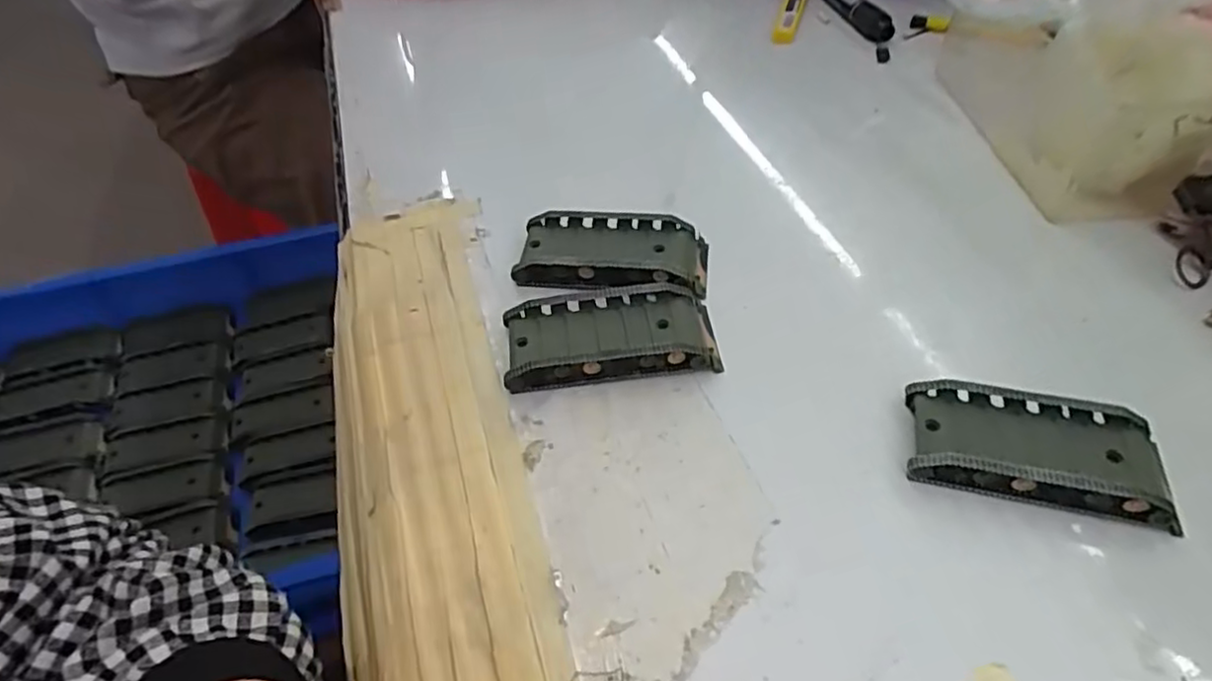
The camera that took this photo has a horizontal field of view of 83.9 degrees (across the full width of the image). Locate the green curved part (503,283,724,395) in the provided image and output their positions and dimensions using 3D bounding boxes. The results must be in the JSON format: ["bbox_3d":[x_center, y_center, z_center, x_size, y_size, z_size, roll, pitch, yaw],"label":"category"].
[{"bbox_3d":[0.002,-0.004,0.315,0.096,0.019,0.044,-6,48,-3],"label":"green curved part"}]

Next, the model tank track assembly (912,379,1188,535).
[{"bbox_3d":[0.171,0.043,0.269,0.092,0.020,0.044,11,50,12],"label":"model tank track assembly"}]

